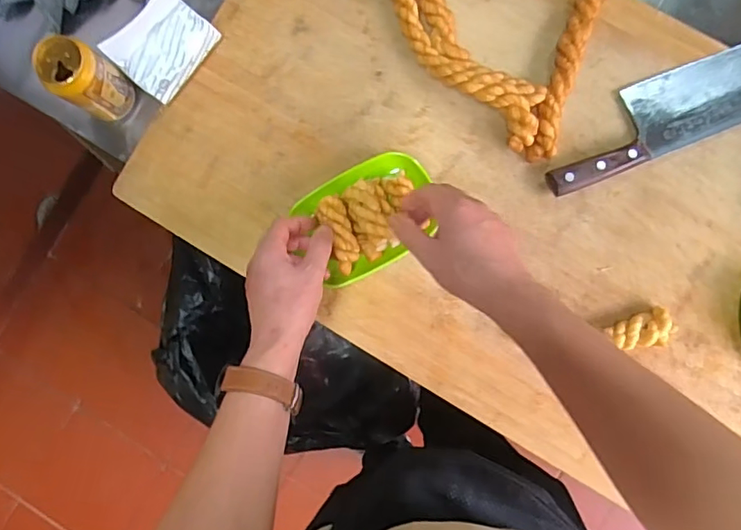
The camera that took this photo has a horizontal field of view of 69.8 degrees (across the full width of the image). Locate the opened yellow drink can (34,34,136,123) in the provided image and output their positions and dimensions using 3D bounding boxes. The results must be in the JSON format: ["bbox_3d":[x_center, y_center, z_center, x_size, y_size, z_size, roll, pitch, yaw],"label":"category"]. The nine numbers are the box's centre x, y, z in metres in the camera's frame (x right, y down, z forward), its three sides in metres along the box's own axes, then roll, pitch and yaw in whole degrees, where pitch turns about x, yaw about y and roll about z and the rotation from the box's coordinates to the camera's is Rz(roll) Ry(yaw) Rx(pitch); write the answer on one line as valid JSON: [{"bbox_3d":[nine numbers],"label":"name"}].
[{"bbox_3d":[-0.330,-0.215,0.612,0.056,0.094,0.064,28,89,4],"label":"opened yellow drink can"}]

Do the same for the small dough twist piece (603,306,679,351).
[{"bbox_3d":[0.307,0.075,0.598,0.079,0.028,0.040,-21,86,2],"label":"small dough twist piece"}]

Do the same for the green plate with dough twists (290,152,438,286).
[{"bbox_3d":[-0.001,-0.060,0.597,0.151,0.066,0.116,-30,86,1],"label":"green plate with dough twists"}]

